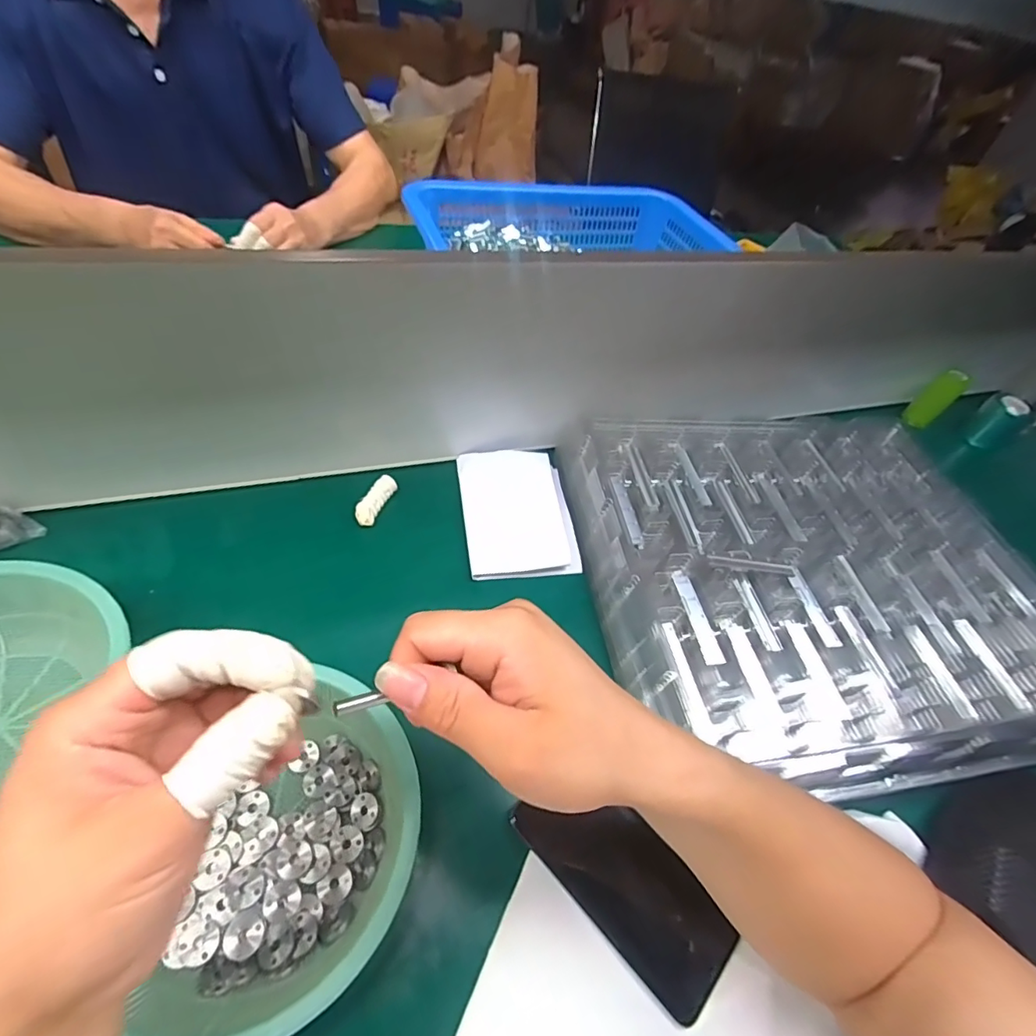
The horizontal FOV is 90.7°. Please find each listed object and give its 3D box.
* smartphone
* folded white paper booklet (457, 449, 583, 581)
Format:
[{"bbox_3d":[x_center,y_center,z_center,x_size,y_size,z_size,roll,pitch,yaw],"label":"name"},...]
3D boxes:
[{"bbox_3d":[0.070,0.236,0.339,0.065,0.004,0.146,-39,66,-20],"label":"smartphone"},{"bbox_3d":[-0.002,-0.009,0.529,0.107,0.020,0.156,-7,53,-7],"label":"folded white paper booklet"}]

